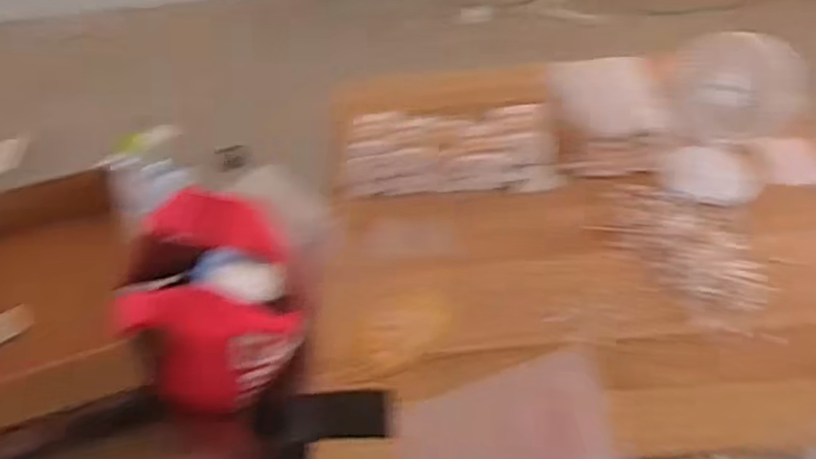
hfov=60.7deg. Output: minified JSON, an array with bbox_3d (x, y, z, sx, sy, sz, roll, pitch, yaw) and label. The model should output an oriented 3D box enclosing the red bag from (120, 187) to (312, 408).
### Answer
[{"bbox_3d":[-0.234,0.079,0.845,0.192,0.186,0.187,-13,45,-7],"label":"red bag"}]

